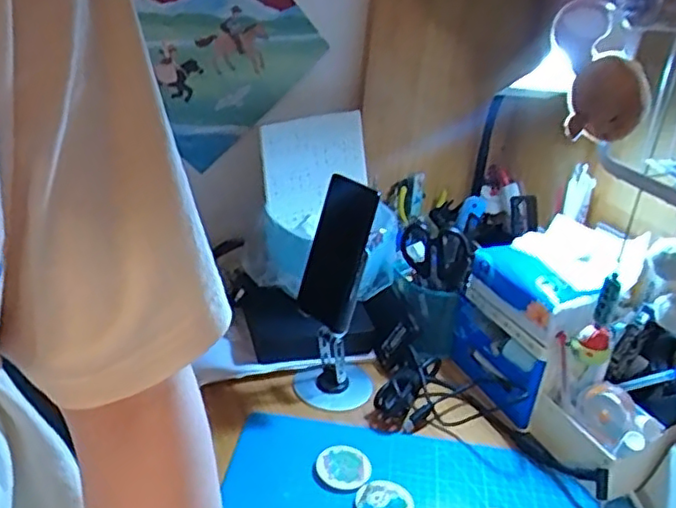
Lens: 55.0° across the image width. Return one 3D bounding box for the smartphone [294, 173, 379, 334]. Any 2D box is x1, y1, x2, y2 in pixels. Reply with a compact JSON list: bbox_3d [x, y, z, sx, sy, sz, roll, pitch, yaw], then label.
[{"bbox_3d":[-0.002,0.001,0.724,0.082,0.163,0.010,24,14,41],"label":"smartphone"}]

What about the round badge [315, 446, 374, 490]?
[{"bbox_3d":[0.006,0.222,0.677,0.057,0.009,0.052,5,27,-3],"label":"round badge"}]

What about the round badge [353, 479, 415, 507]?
[{"bbox_3d":[0.045,0.244,0.641,0.055,0.009,0.052,1,30,0],"label":"round badge"}]

